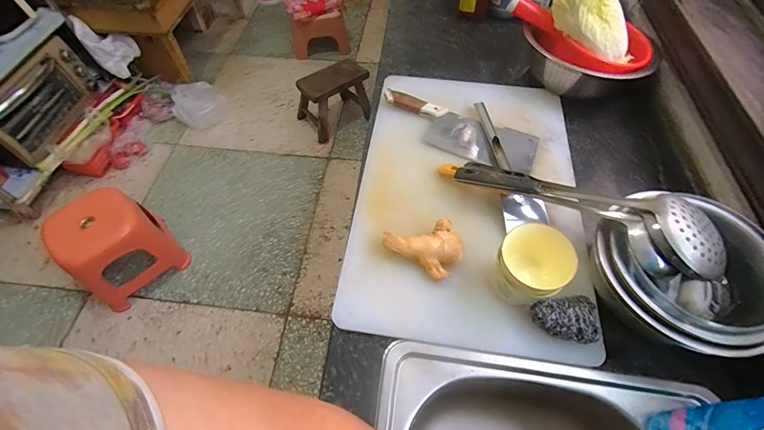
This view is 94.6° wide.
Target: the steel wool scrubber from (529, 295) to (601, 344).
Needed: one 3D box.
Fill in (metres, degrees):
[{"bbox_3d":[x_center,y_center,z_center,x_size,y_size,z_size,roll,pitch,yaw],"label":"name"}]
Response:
[{"bbox_3d":[0.237,0.133,0.447,0.082,0.020,0.055,-8,58,-5],"label":"steel wool scrubber"}]

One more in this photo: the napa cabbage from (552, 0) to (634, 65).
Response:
[{"bbox_3d":[0.385,-0.345,0.641,0.184,0.076,0.067,42,62,-11],"label":"napa cabbage"}]

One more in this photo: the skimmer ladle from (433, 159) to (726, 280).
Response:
[{"bbox_3d":[0.250,-0.021,0.498,0.374,0.058,0.081,22,59,30],"label":"skimmer ladle"}]

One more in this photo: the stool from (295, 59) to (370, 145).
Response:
[{"bbox_3d":[-0.231,-0.567,1.717,0.326,0.259,0.237,-30,63,-18],"label":"stool"}]

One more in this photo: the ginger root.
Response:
[{"bbox_3d":[0.062,0.055,0.508,0.110,0.041,0.080,-11,58,-6],"label":"ginger root"}]

